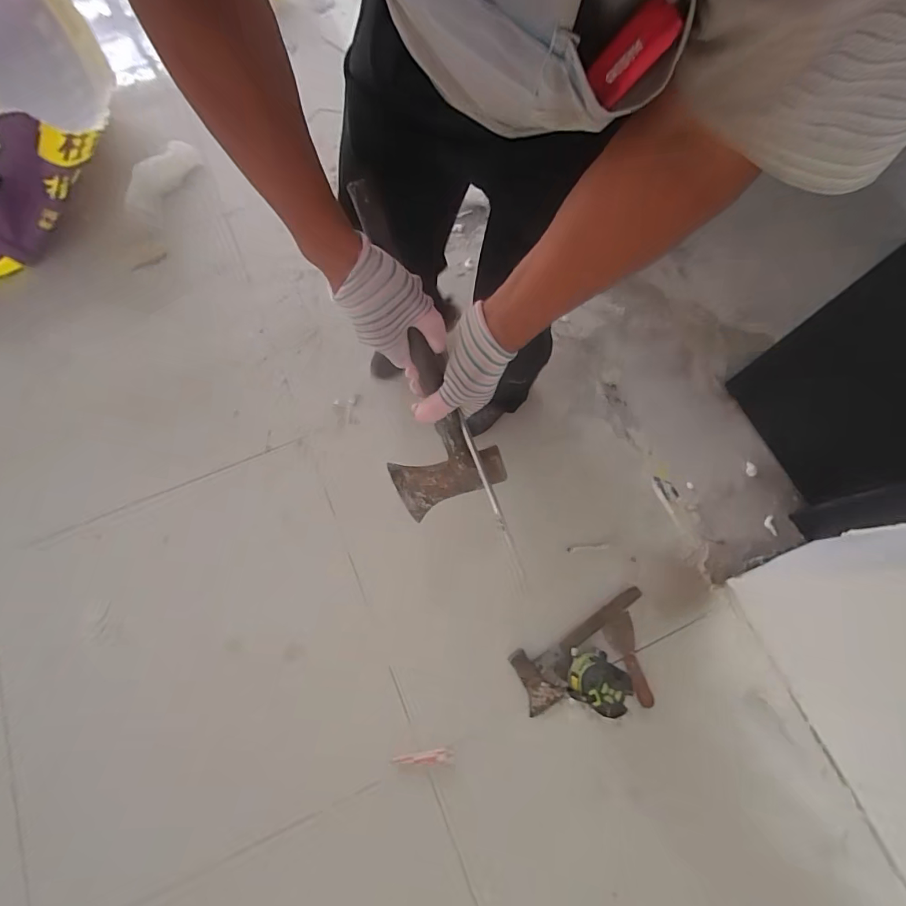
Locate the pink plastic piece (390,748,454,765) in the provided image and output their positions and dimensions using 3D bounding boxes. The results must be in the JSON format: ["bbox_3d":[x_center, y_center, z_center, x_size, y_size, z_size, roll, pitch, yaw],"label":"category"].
[{"bbox_3d":[-0.063,0.636,0.954,0.126,0.005,0.026,-9,72,-3],"label":"pink plastic piece"}]

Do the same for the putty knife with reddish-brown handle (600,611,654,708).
[{"bbox_3d":[0.394,0.464,1.030,0.074,0.018,0.188,-15,72,-5],"label":"putty knife with reddish-brown handle"}]

